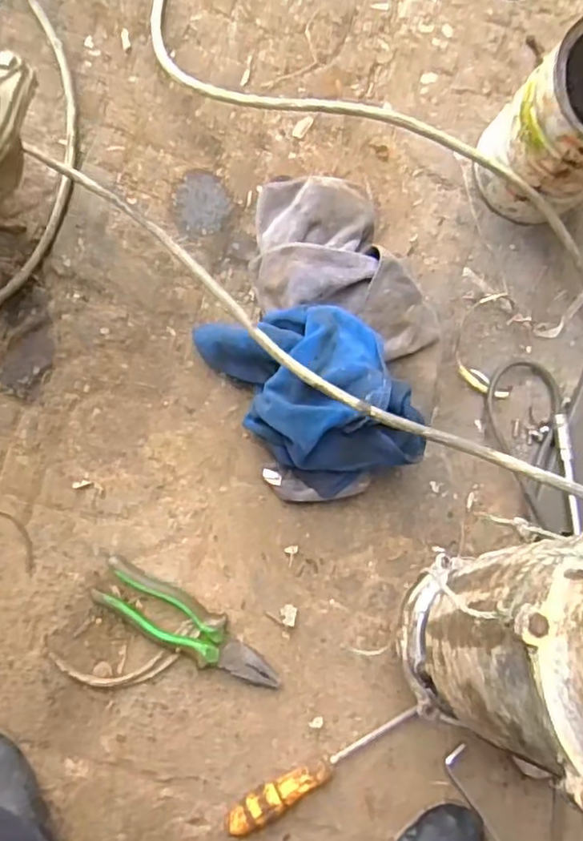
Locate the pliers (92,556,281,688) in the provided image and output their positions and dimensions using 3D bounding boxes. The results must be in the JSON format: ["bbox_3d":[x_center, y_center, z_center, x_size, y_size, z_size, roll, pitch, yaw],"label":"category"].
[{"bbox_3d":[-0.094,0.196,0.606,0.190,0.028,0.047,30,81,-3],"label":"pliers"}]

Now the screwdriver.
[{"bbox_3d":[0.031,0.328,0.607,0.201,0.030,0.023,-26,88,-9],"label":"screwdriver"}]

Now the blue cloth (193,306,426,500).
[{"bbox_3d":[0.021,-0.027,0.597,0.139,0.120,0.193,-27,88,-9],"label":"blue cloth"}]

